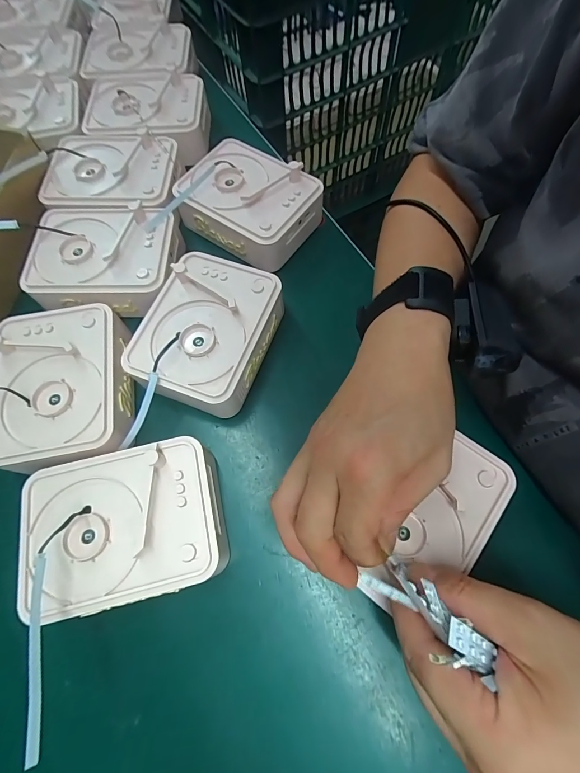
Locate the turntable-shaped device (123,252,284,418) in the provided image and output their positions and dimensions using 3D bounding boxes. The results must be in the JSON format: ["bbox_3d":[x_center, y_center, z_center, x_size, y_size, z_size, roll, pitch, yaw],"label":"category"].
[{"bbox_3d":[-0.068,-0.043,0.308,0.102,0.052,0.132,18,71,8],"label":"turntable-shaped device"}]

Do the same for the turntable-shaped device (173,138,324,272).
[{"bbox_3d":[-0.041,-0.186,0.350,0.124,0.047,0.095,33,73,13],"label":"turntable-shaped device"}]

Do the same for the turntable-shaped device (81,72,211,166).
[{"bbox_3d":[-0.160,-0.304,0.400,0.130,0.043,0.111,-7,69,-1],"label":"turntable-shaped device"}]

